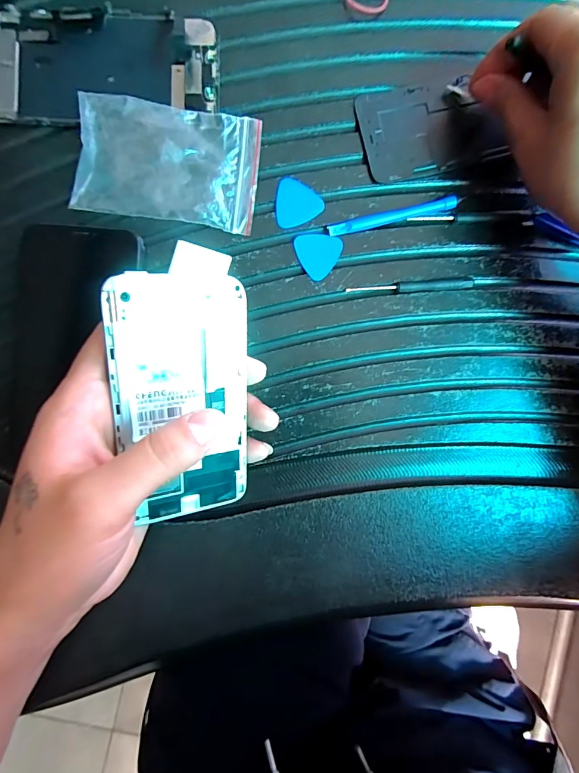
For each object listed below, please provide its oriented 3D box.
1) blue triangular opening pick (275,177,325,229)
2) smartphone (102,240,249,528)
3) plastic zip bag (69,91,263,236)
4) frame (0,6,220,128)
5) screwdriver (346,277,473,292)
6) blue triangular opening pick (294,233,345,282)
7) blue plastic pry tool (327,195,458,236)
[{"bbox_3d":[0.006,-0.118,0.247,0.030,0.004,0.030,-7,89,-3],"label":"blue triangular opening pick"},{"bbox_3d":[-0.049,0.003,0.183,0.059,0.007,0.125,-8,110,-25],"label":"smartphone"},{"bbox_3d":[-0.073,-0.137,0.237,0.105,0.016,0.068,7,88,-3],"label":"plastic zip bag"},{"bbox_3d":[-0.120,-0.200,0.240,0.147,0.009,0.072,-1,89,-3],"label":"frame"},{"bbox_3d":[0.077,-0.063,0.249,0.080,0.004,0.007,-5,89,-3],"label":"screwdriver"},{"bbox_3d":[0.019,-0.082,0.248,0.030,0.004,0.029,-3,93,-6],"label":"blue triangular opening pick"},{"bbox_3d":[0.066,-0.108,0.248,0.083,0.006,0.008,-14,89,-3],"label":"blue plastic pry tool"}]

